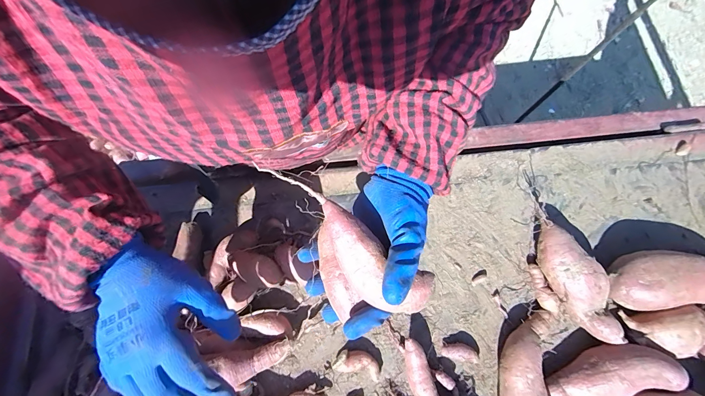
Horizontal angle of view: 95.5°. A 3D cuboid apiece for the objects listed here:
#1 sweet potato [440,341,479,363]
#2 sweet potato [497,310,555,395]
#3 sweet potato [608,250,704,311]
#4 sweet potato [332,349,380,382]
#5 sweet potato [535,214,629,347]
[{"bbox_3d":[0.137,0.198,0.410,0.045,0.018,0.019,9,66,3],"label":"sweet potato"},{"bbox_3d":[0.209,0.210,0.384,0.065,0.045,0.152,14,66,5],"label":"sweet potato"},{"bbox_3d":[0.390,0.102,0.395,0.140,0.055,0.065,0,66,-1],"label":"sweet potato"},{"bbox_3d":[0.007,0.211,0.410,0.058,0.025,0.028,15,66,6],"label":"sweet potato"},{"bbox_3d":[0.279,0.101,0.406,0.047,0.048,0.158,-27,69,-13],"label":"sweet potato"}]

